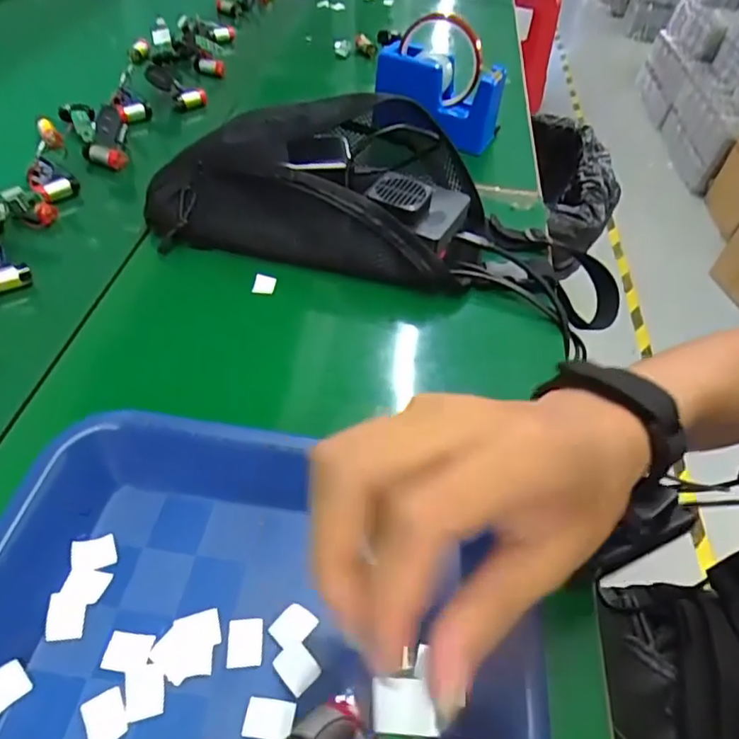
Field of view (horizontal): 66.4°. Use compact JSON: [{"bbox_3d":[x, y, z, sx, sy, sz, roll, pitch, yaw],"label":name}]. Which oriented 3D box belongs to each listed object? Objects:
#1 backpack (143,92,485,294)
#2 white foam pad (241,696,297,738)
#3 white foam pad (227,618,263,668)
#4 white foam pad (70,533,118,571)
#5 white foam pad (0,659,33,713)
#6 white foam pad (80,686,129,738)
[{"bbox_3d":[-0.040,-0.151,0.468,0.267,0.088,0.135,10,48,4],"label":"backpack"},{"bbox_3d":[-0.043,0.149,0.242,0.020,0.004,0.016,10,48,0],"label":"white foam pad"},{"bbox_3d":[-0.058,0.126,0.263,0.016,0.004,0.020,2,48,-8],"label":"white foam pad"},{"bbox_3d":[-0.140,0.092,0.286,0.020,0.006,0.016,-14,52,-21],"label":"white foam pad"},{"bbox_3d":[-0.155,0.135,0.238,0.004,0.016,0.019,-18,11,39],"label":"white foam pad"},{"bbox_3d":[-0.112,0.147,0.238,0.016,0.004,0.020,-19,54,-24],"label":"white foam pad"}]

